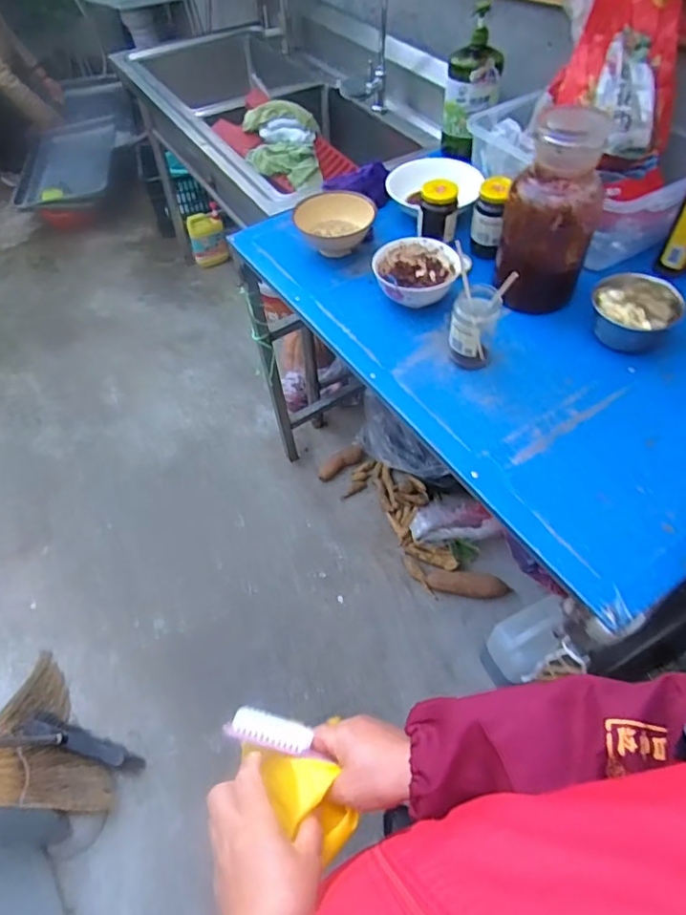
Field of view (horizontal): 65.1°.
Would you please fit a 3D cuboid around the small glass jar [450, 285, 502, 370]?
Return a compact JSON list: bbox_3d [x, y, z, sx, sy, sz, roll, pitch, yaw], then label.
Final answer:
[{"bbox_3d":[0.197,-0.198,0.815,0.064,0.120,0.061,-1,57,2],"label":"small glass jar"}]

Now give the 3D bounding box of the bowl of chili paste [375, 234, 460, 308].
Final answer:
[{"bbox_3d":[0.128,-0.315,0.948,0.150,0.063,0.148,-1,57,2],"label":"bowl of chili paste"}]

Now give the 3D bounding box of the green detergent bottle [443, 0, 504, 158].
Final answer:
[{"bbox_3d":[0.277,-0.764,1.118,0.115,0.253,0.140,-26,59,-13],"label":"green detergent bottle"}]

